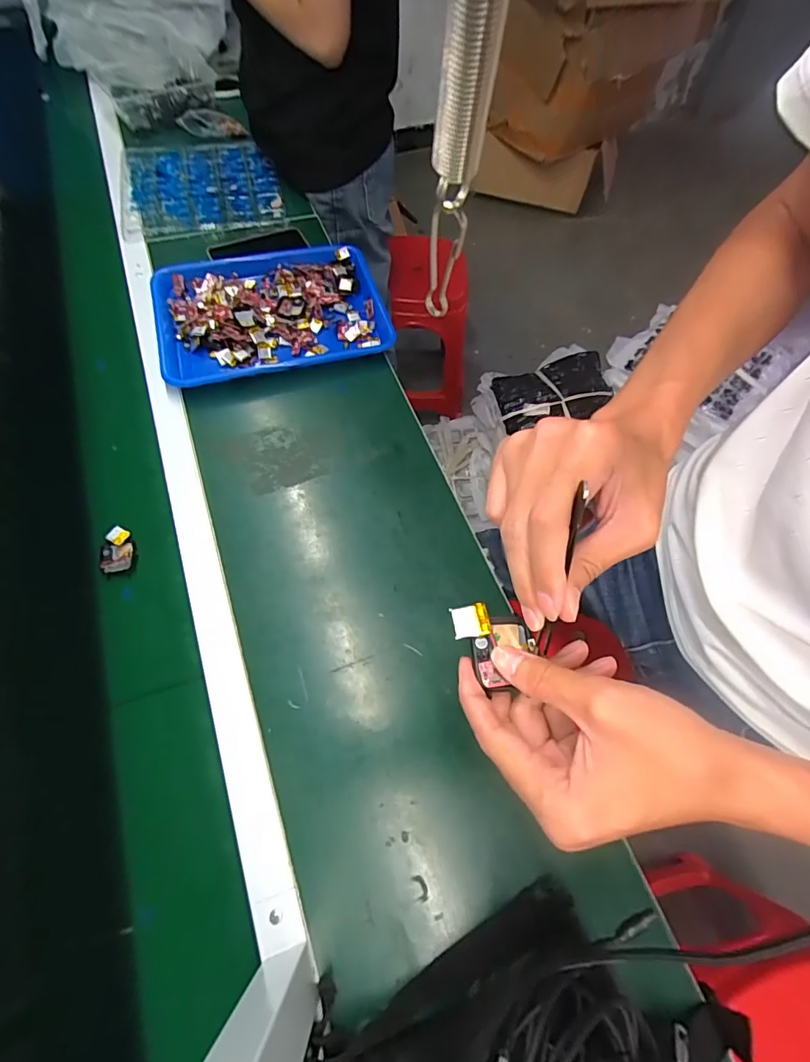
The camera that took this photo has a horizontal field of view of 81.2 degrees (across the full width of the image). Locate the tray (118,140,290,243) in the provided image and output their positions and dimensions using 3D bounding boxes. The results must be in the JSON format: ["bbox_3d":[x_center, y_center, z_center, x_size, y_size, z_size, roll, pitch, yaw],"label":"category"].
[{"bbox_3d":[-0.387,-0.653,0.888,0.276,0.027,0.289,-16,65,-11],"label":"tray"}]

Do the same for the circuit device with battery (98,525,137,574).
[{"bbox_3d":[-0.337,0.022,0.554,0.036,0.016,0.055,-11,66,-6],"label":"circuit device with battery"}]

